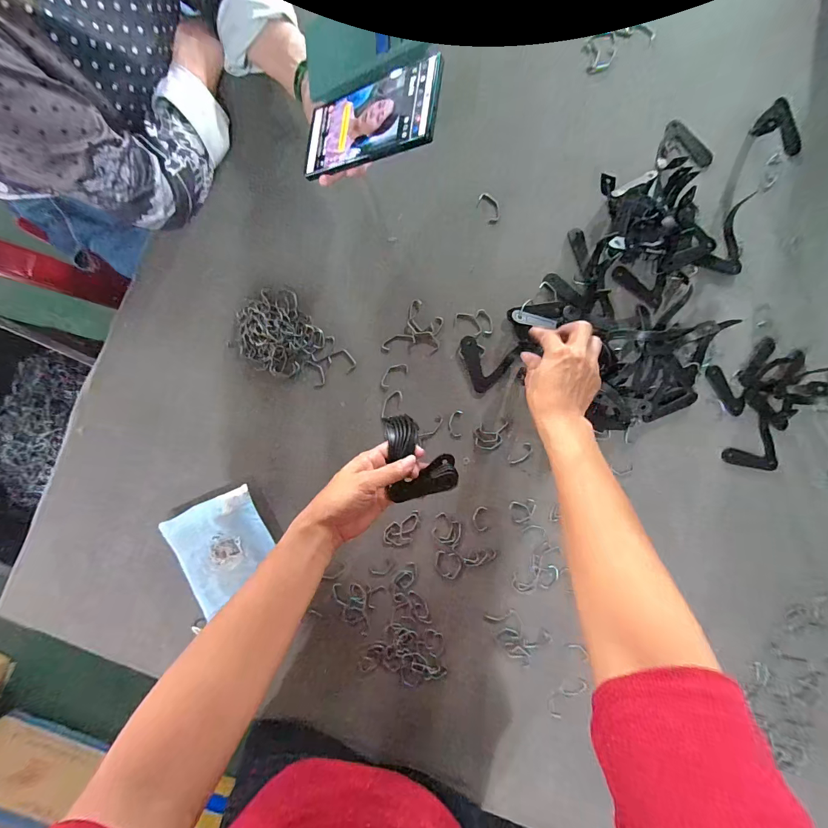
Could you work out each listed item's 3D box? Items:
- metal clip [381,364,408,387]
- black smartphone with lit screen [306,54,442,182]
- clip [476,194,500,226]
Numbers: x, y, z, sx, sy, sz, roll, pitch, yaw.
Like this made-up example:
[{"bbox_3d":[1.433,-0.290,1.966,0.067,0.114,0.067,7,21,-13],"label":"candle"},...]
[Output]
[{"bbox_3d":[-0.027,-0.053,0.484,0.041,0.008,0.019,-39,92,0],"label":"metal clip"},{"bbox_3d":[-0.048,-0.299,0.382,0.162,0.011,0.083,7,89,32],"label":"black smartphone with lit screen"},{"bbox_3d":[0.097,-0.265,0.479,0.023,0.010,0.038,-35,92,0],"label":"clip"}]

